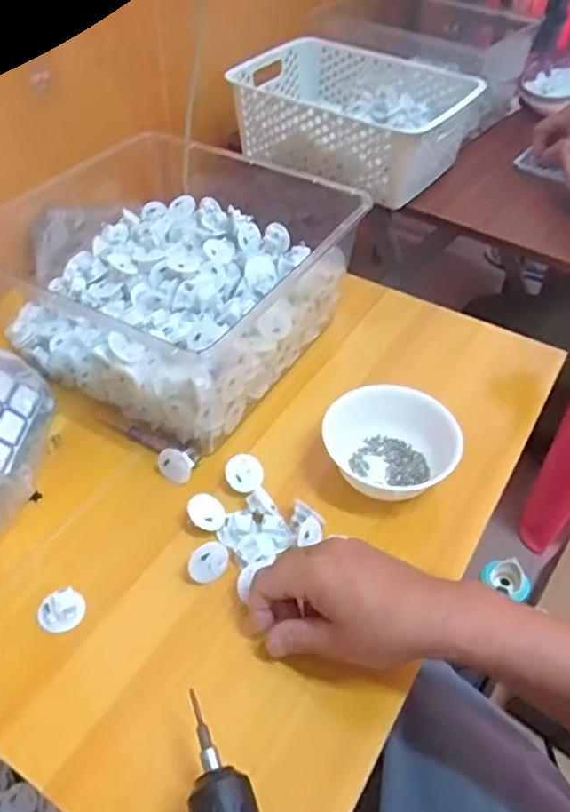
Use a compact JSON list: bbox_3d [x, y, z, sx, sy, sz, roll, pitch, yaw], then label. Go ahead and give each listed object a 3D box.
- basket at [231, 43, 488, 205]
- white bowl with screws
[{"bbox_3d":[0.097,-0.415,0.898,0.301,0.101,0.236,28,52,23],"label":"basket"},{"bbox_3d":[0.089,0.034,0.556,0.100,0.056,0.114,-27,53,-25],"label":"white bowl with screws"}]

